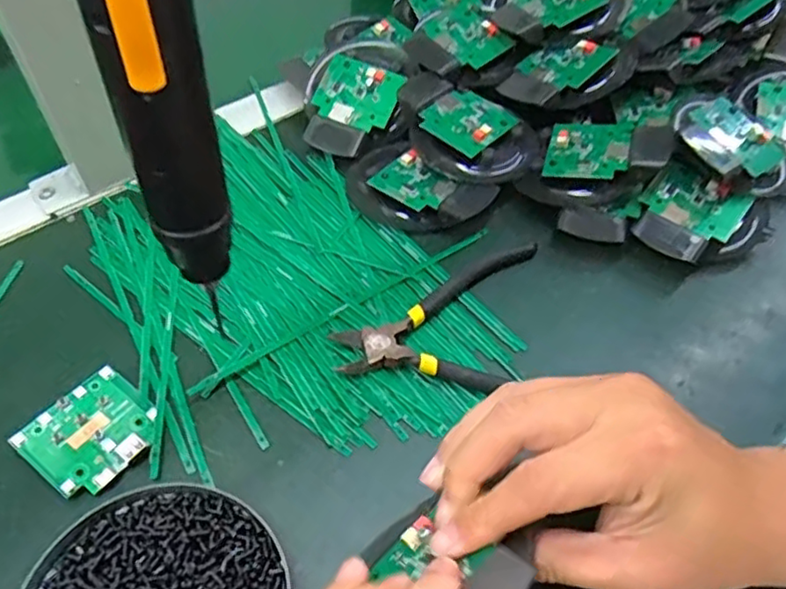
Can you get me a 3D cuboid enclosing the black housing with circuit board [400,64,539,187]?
[{"bbox_3d":[0.052,-0.115,0.449,0.101,0.030,0.078,30,57,21],"label":"black housing with circuit board"}]

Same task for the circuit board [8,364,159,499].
[{"bbox_3d":[-0.153,0.071,0.333,0.053,0.012,0.058,31,58,21],"label":"circuit board"}]

